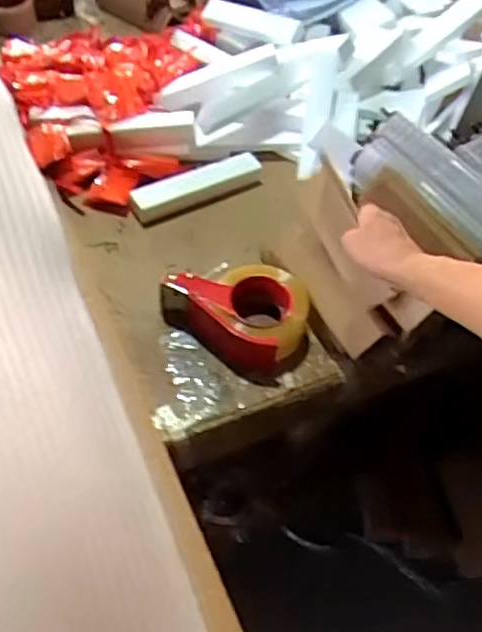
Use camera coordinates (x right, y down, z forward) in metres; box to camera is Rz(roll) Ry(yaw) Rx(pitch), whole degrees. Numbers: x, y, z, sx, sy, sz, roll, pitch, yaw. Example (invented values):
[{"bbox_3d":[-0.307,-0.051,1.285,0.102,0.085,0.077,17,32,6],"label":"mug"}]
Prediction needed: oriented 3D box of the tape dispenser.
[{"bbox_3d":[0.001,-0.014,0.788,0.174,0.084,0.120,32,56,18],"label":"tape dispenser"}]

